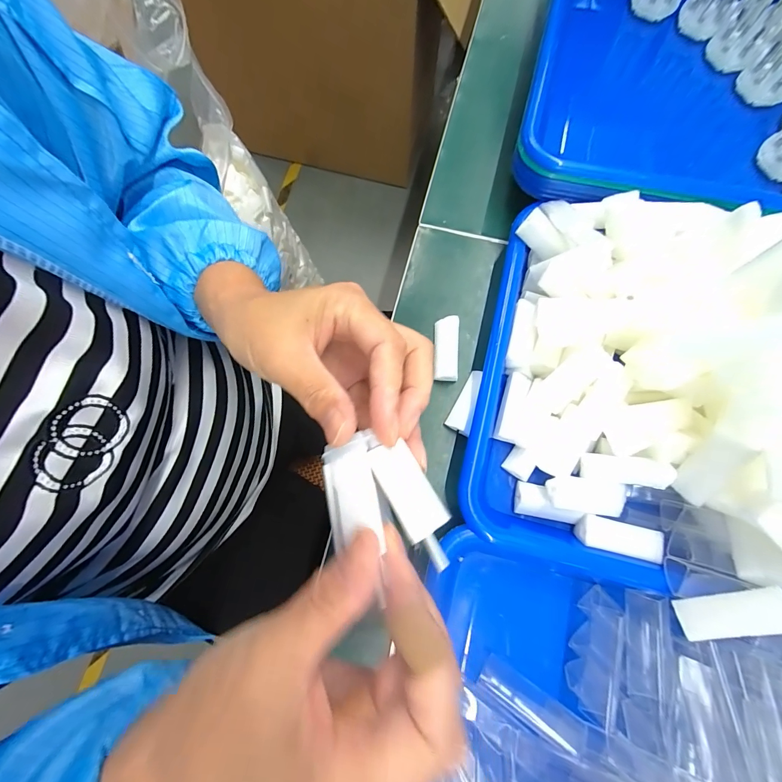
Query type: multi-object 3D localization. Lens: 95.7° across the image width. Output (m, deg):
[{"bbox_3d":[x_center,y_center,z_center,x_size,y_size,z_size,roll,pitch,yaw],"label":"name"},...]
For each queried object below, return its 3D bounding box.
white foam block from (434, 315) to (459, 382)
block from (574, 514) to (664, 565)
[{"bbox_3d":[0.040,-0.029,0.259,0.017,0.017,0.046,3,77,1],"label":"white foam block"},{"bbox_3d":[0.137,0.089,0.215,0.047,0.011,0.018,13,77,4],"label":"block"}]

